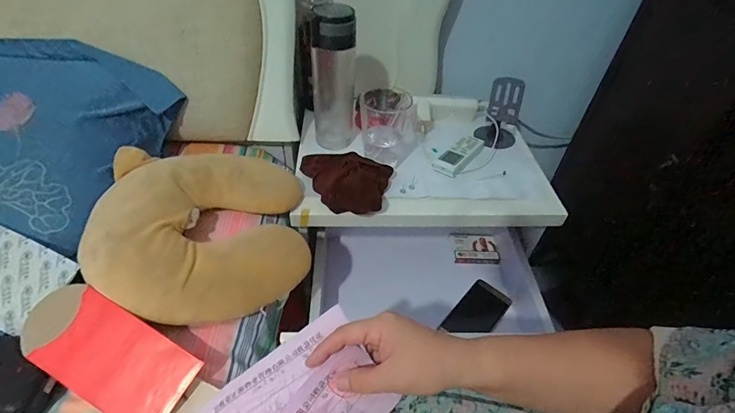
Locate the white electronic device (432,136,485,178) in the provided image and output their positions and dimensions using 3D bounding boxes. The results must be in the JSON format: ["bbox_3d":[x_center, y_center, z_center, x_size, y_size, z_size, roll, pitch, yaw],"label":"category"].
[{"bbox_3d":[0.170,-0.100,0.695,0.050,0.021,0.131,28,49,23],"label":"white electronic device"}]

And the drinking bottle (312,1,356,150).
[{"bbox_3d":[-0.059,-0.214,0.658,0.072,0.246,0.063,-3,44,-7],"label":"drinking bottle"}]

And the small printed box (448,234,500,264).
[{"bbox_3d":[0.222,0.085,0.783,0.091,0.022,0.071,2,44,-2],"label":"small printed box"}]

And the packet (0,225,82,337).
[{"bbox_3d":[-0.409,0.087,0.434,0.124,0.004,0.099,24,79,6],"label":"packet"}]

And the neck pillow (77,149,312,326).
[{"bbox_3d":[-0.217,0.018,0.512,0.251,0.102,0.260,2,44,-2],"label":"neck pillow"}]

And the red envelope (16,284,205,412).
[{"bbox_3d":[-0.276,0.156,0.401,0.182,0.010,0.085,30,67,5],"label":"red envelope"}]

